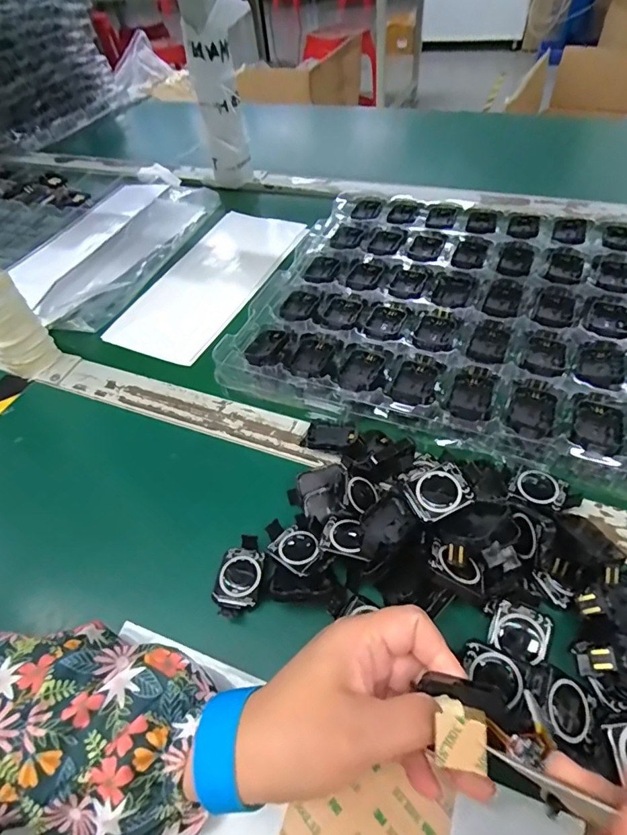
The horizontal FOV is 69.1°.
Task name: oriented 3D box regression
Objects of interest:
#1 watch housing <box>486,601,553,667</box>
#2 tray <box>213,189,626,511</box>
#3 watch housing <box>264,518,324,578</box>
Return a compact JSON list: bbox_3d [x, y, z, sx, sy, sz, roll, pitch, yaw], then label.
[{"bbox_3d":[0.120,0.129,0.270,0.034,0.015,0.032,19,55,21],"label":"watch housing"},{"bbox_3d":[0.197,-0.100,0.443,0.506,0.044,0.356,18,54,20],"label":"tray"},{"bbox_3d":[-0.015,0.089,0.319,0.045,0.012,0.030,30,59,28],"label":"watch housing"}]

